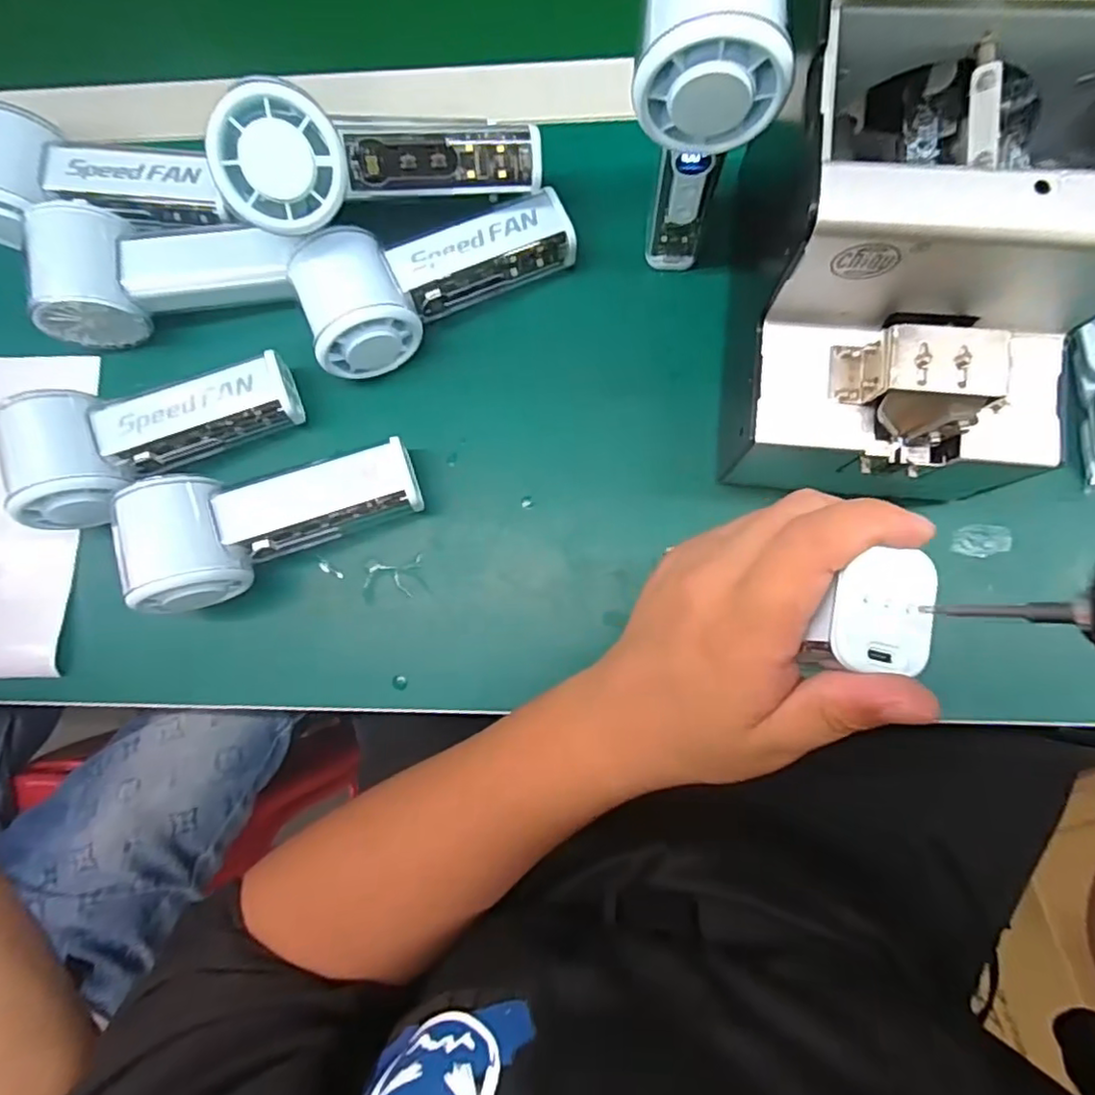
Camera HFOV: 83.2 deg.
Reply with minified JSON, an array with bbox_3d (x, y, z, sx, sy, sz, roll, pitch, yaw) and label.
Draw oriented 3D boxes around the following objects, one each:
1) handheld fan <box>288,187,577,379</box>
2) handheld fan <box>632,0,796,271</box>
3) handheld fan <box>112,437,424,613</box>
[{"bbox_3d":[-0.056,-0.147,0.341,0.147,0.056,0.061,-18,81,3],"label":"handheld fan"},{"bbox_3d":[0.069,-0.189,0.283,0.059,0.153,0.064,3,83,6],"label":"handheld fan"},{"bbox_3d":[-0.141,-0.011,0.330,0.143,0.058,0.065,-13,82,4],"label":"handheld fan"}]

